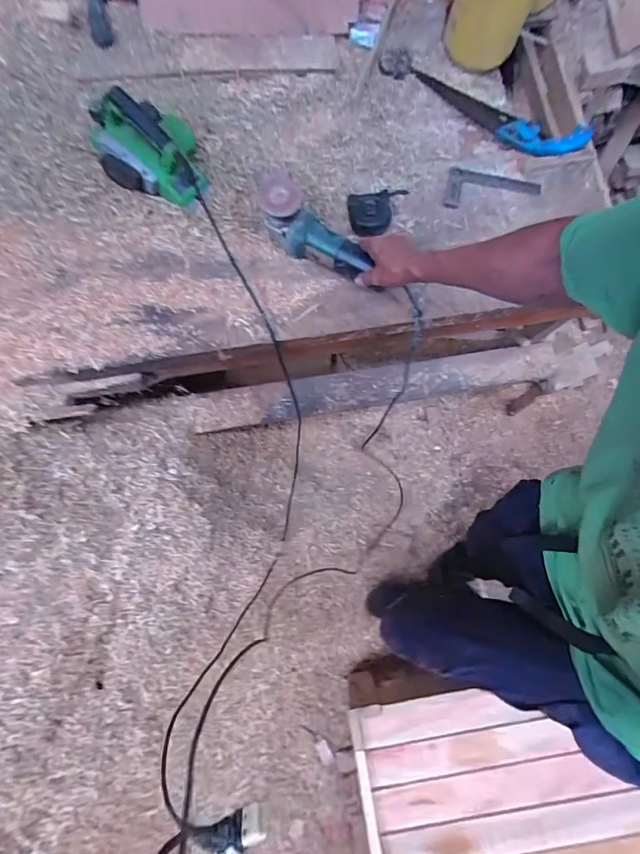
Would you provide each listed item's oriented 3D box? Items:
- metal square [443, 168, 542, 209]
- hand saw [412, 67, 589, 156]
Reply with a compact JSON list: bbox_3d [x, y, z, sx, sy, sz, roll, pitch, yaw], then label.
[{"bbox_3d":[0.364,-0.493,0.886,0.192,0.012,0.100,12,73,5],"label":"metal square"},{"bbox_3d":[0.382,-0.714,0.940,0.435,0.049,0.093,39,77,12],"label":"hand saw"}]

